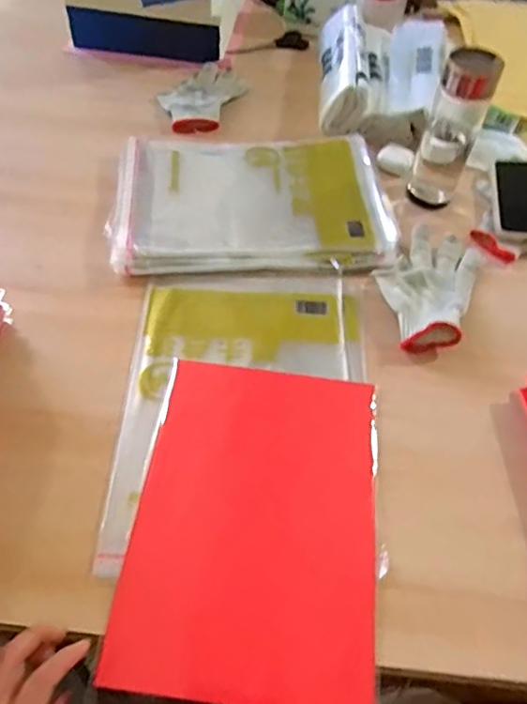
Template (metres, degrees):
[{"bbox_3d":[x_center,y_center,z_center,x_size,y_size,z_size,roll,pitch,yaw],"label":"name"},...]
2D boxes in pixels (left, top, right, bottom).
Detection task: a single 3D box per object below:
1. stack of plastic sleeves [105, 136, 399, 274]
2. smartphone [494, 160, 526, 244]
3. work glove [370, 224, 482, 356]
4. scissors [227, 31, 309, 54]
[{"bbox_3d":[-0.016,-0.202,0.724,0.347,0.026,0.254,-1,54,-5],"label":"stack of plastic sleeves"},{"bbox_3d":[0.356,-0.210,0.745,0.078,0.014,0.173,7,52,8],"label":"smartphone"},{"bbox_3d":[0.191,-0.081,0.643,0.108,0.036,0.185,22,55,12],"label":"work glove"},{"bbox_3d":[0.007,-0.566,1.001,0.152,0.014,0.052,-11,55,-12],"label":"scissors"}]

